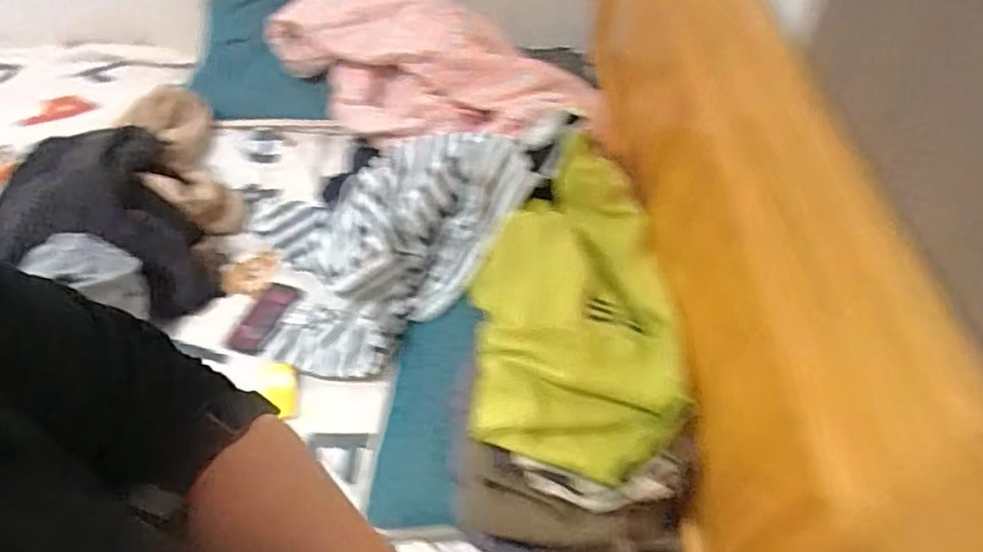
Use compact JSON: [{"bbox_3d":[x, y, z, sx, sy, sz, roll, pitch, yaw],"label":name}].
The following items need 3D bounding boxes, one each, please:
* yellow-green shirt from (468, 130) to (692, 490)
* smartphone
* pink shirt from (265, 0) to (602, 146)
[{"bbox_3d":[0.116,0.021,0.914,0.257,0.089,0.547,2,48,3],"label":"yellow-green shirt"},{"bbox_3d":[-0.404,0.076,1.160,0.079,0.006,0.145,24,70,25],"label":"smartphone"},{"bbox_3d":[-0.113,-0.431,1.331,0.730,0.214,0.324,15,50,14],"label":"pink shirt"}]

